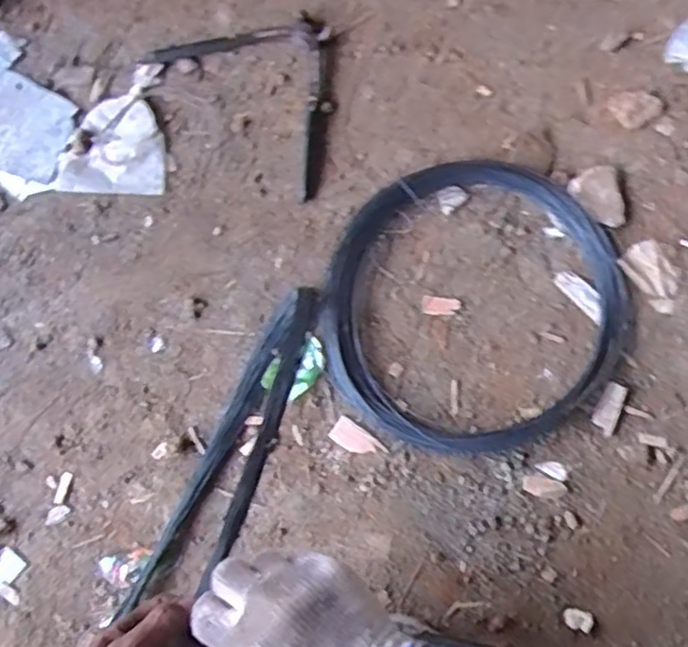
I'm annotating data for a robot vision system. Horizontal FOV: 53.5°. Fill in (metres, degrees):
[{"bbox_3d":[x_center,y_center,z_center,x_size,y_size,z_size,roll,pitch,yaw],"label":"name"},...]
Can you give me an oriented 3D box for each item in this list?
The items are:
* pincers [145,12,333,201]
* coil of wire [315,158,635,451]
[{"bbox_3d":[-0.078,-0.274,0.757,0.245,0.010,0.163,43,85,9],"label":"pincers"},{"bbox_3d":[0.130,-0.023,0.695,0.294,0.037,0.310,-1,80,3],"label":"coil of wire"}]

